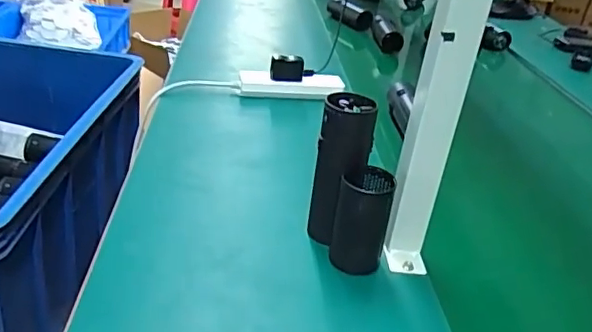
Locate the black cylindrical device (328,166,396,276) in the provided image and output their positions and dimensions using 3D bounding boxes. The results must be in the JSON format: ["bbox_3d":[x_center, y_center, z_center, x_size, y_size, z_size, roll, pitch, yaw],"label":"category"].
[{"bbox_3d":[0.068,0.056,0.586,0.054,0.104,0.046,12,29,8],"label":"black cylindrical device"}]

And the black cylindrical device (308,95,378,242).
[{"bbox_3d":[0.047,0.008,0.607,0.049,0.164,0.053,6,29,-3],"label":"black cylindrical device"}]

